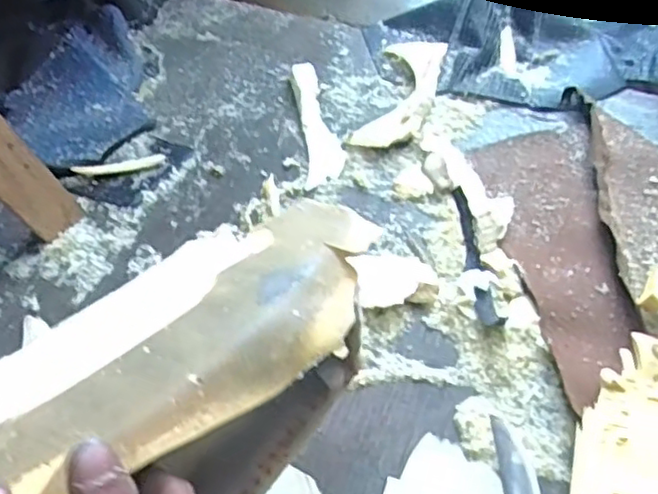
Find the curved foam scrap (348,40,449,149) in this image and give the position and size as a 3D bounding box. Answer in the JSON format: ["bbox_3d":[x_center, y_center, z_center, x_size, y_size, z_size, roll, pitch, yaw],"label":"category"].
[{"bbox_3d":[0.097,-0.207,0.873,0.084,0.017,0.215,11,53,15],"label":"curved foam scrap"}]

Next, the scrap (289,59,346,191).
[{"bbox_3d":[-0.015,-0.165,0.856,0.050,0.014,0.231,-8,51,0],"label":"scrap"}]

